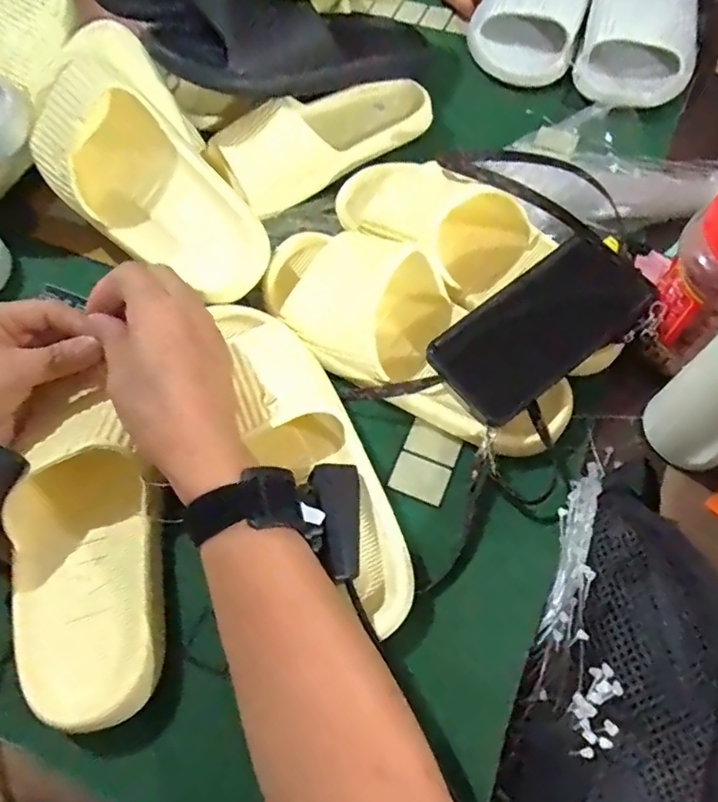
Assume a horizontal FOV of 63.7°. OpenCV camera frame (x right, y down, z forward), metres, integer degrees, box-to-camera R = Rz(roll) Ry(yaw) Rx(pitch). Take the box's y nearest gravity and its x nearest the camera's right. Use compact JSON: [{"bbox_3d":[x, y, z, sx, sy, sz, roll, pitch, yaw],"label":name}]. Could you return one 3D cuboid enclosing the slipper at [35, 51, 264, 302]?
[{"bbox_3d":[-0.159,-0.167,0.441,0.108,0.102,0.191,-39,67,-15],"label":"slipper"}]

